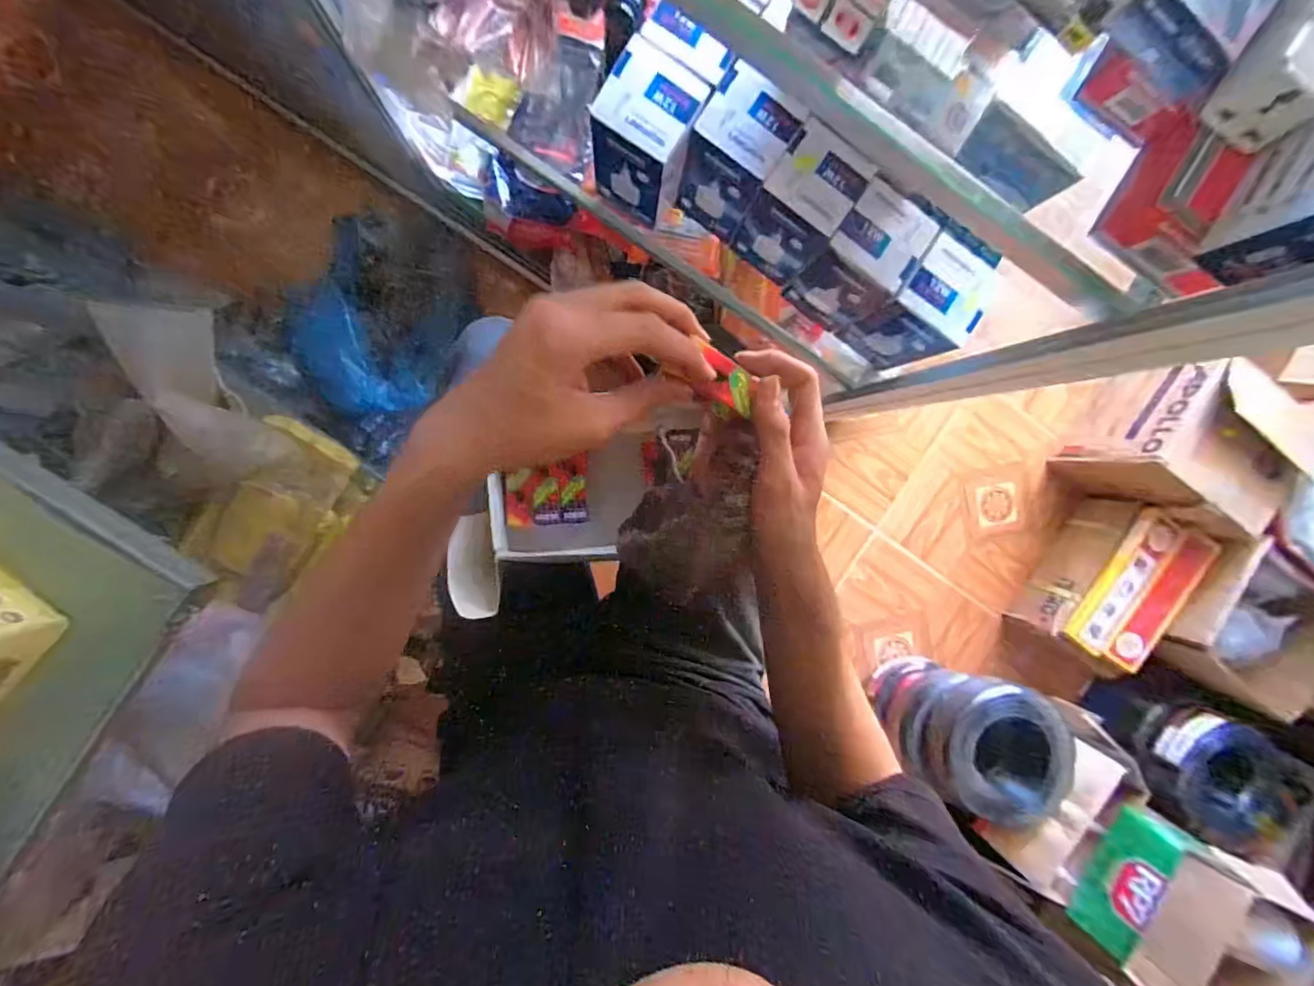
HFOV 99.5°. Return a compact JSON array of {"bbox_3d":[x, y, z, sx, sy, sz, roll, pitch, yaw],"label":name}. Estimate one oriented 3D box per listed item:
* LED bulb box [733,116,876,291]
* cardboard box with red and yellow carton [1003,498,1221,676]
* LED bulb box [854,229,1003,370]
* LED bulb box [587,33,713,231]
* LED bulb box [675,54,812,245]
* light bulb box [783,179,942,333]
[{"bbox_3d":[0.152,-0.305,0.605,0.087,0.150,0.081,36,89,-7],"label":"LED bulb box"},{"bbox_3d":[0.942,0.188,1.173,0.195,0.227,0.322,29,90,-7],"label":"cardboard box with red and yellow carton"},{"bbox_3d":[0.288,-0.207,0.623,0.088,0.143,0.085,40,89,-7],"label":"LED bulb box"},{"bbox_3d":[-0.011,-0.367,0.584,0.093,0.137,0.092,28,90,-7],"label":"LED bulb box"},{"bbox_3d":[0.079,-0.351,0.591,0.084,0.160,0.074,31,90,-7],"label":"LED bulb box"},{"bbox_3d":[0.218,-0.254,0.618,0.084,0.151,0.090,34,90,-7],"label":"light bulb box"}]

